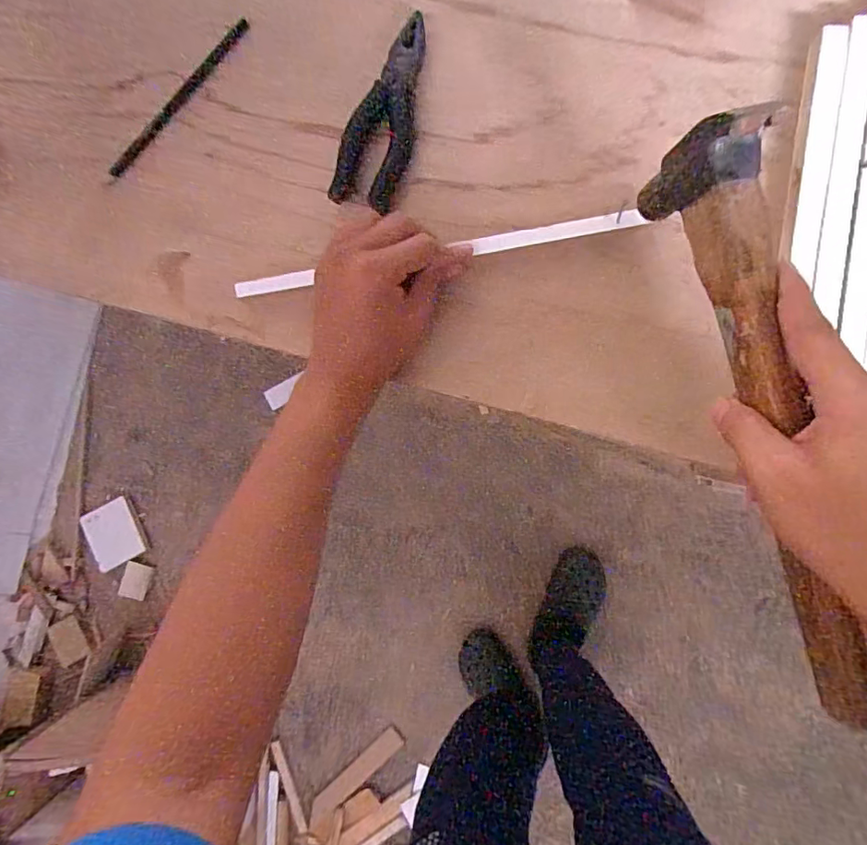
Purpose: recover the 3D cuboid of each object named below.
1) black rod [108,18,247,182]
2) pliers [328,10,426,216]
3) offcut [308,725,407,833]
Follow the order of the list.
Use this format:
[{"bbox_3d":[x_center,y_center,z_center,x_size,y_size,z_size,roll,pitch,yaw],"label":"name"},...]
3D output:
[{"bbox_3d":[-0.197,-0.251,0.399,0.013,0.009,0.154,42,92,8],"label":"black rod"},{"bbox_3d":[-0.036,-0.225,0.372,0.048,0.009,0.143,12,88,7],"label":"pliers"},{"bbox_3d":[-0.165,0.737,1.067,0.252,0.007,0.050,-45,82,-4],"label":"offcut"}]

